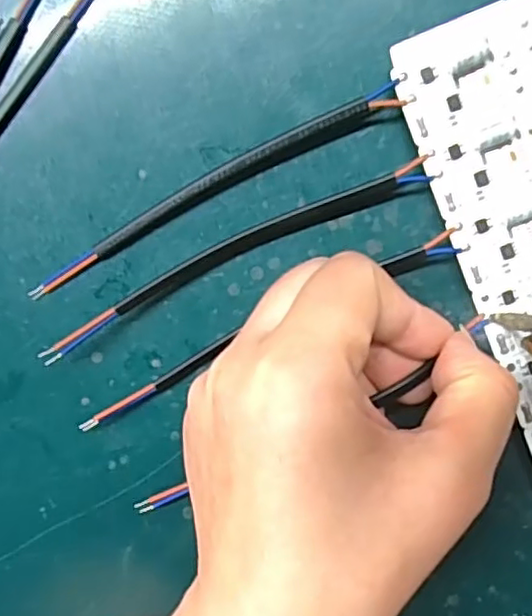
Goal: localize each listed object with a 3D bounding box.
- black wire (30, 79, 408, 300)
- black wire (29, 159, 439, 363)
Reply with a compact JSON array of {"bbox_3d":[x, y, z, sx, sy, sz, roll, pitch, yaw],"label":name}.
[{"bbox_3d":[-0.020,-0.040,0.212,0.140,0.009,0.011,-26,96,6],"label":"black wire"},{"bbox_3d":[-0.011,-0.018,0.212,0.140,0.016,0.012,-25,97,6],"label":"black wire"}]

